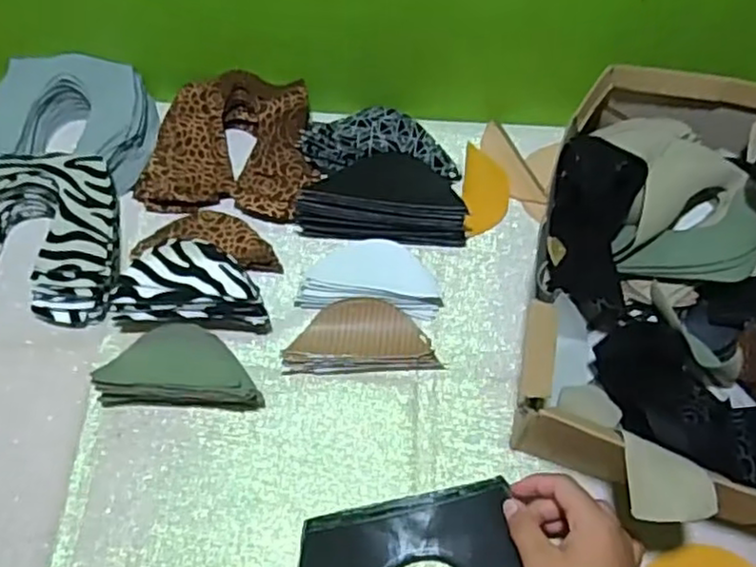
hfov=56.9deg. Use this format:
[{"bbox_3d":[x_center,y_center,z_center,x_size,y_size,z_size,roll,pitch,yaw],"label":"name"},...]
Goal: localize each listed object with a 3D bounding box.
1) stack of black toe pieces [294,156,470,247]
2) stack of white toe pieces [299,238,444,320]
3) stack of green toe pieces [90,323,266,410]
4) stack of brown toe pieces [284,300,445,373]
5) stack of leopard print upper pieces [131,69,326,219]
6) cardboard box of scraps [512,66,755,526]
[{"bbox_3d":[0.003,-0.079,0.628,0.149,0.037,0.085,0,60,-3],"label":"stack of black toe pieces"},{"bbox_3d":[-0.006,-0.004,0.596,0.119,0.029,0.060,1,60,-2],"label":"stack of white toe pieces"},{"bbox_3d":[-0.150,0.068,0.540,0.118,0.048,0.055,8,60,2],"label":"stack of green toe pieces"},{"bbox_3d":[-0.014,0.045,0.574,0.122,0.024,0.059,0,60,-3],"label":"stack of brown toe pieces"},{"bbox_3d":[-0.135,-0.131,0.648,0.157,0.049,0.136,6,60,0],"label":"stack of leopard print upper pieces"},{"bbox_3d":[0.216,0.003,0.547,0.185,0.132,0.357,15,61,6],"label":"cardboard box of scraps"}]

